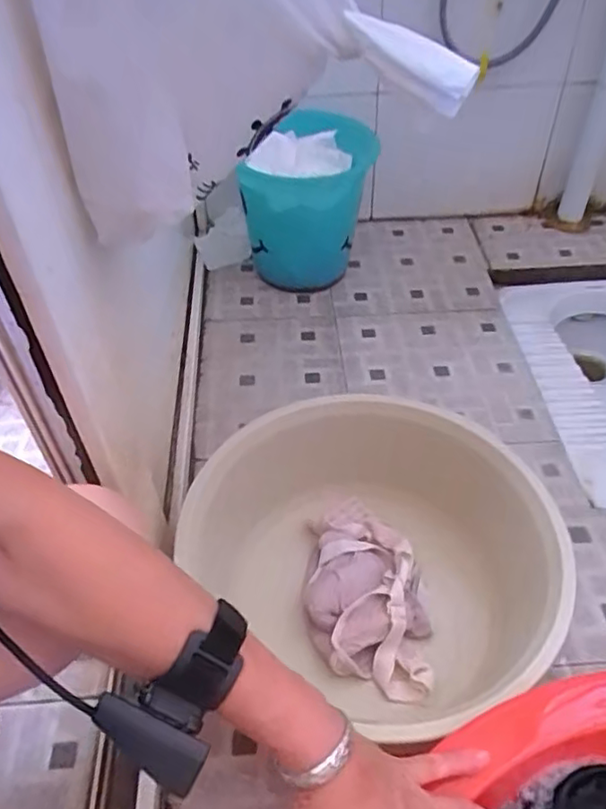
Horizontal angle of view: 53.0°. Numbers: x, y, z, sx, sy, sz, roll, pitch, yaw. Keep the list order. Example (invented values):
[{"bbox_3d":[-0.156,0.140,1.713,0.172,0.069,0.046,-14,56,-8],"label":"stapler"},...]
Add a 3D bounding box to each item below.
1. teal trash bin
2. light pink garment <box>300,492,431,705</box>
[{"bbox_3d":[0.005,-0.307,1.011,0.194,0.271,0.219,-7,45,-4],"label":"teal trash bin"},{"bbox_3d":[0.066,0.188,0.651,0.123,0.062,0.219,-2,45,1],"label":"light pink garment"}]

